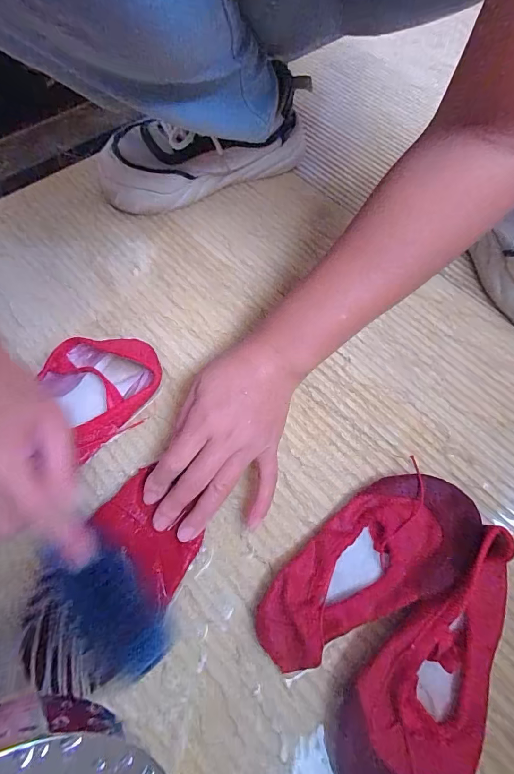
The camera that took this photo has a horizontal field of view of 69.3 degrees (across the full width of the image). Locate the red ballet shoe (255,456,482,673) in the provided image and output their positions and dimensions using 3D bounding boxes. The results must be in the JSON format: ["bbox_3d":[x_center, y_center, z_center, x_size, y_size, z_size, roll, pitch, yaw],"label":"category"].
[{"bbox_3d":[0.077,0.121,0.259,0.170,0.032,0.073,-29,69,-16],"label":"red ballet shoe"}]

